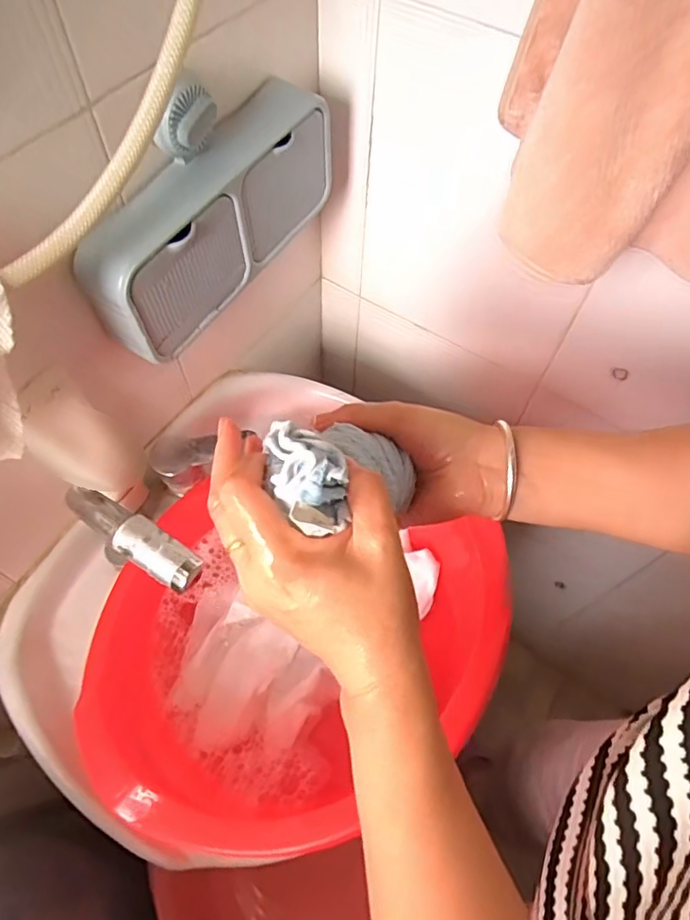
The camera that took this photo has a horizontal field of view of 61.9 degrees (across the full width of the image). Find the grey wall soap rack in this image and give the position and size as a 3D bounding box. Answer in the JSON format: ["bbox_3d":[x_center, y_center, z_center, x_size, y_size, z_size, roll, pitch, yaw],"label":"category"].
[{"bbox_3d":[-0.106,-0.207,0.469,0.050,0.140,0.262,31,64,15],"label":"grey wall soap rack"}]

